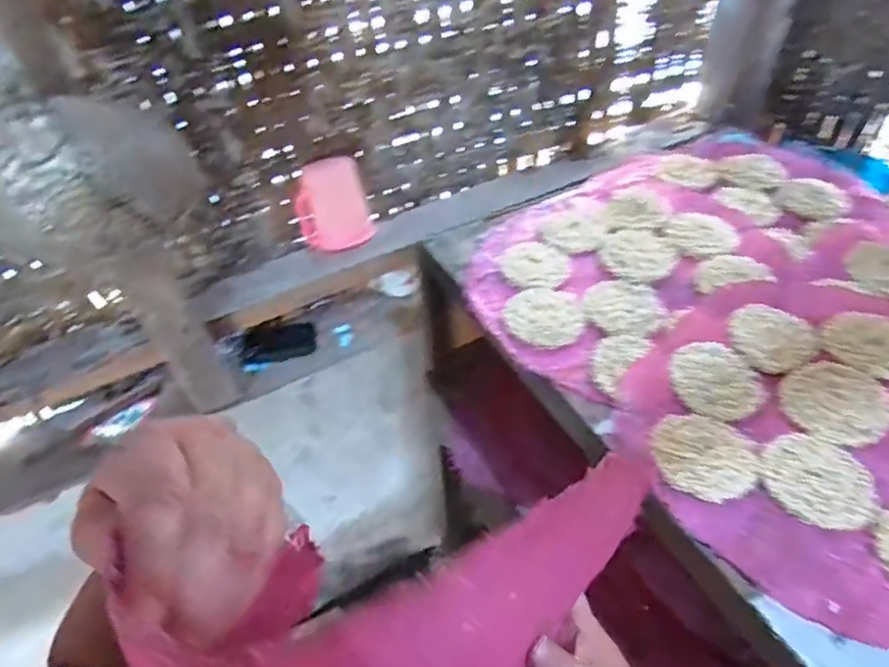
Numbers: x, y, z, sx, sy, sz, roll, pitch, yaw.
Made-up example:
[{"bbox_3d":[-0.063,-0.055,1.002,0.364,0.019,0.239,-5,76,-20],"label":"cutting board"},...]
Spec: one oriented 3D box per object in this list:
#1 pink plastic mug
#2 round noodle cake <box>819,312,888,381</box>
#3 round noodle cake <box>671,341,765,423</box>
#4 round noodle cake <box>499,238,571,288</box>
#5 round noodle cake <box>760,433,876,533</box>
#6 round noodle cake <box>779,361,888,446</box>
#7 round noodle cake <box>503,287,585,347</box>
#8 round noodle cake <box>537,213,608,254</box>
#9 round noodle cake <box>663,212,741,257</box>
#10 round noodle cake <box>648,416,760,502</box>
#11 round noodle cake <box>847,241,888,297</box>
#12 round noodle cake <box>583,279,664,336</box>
[{"bbox_3d":[-0.167,-0.200,0.846,0.107,0.119,0.083,-12,40,-6],"label":"pink plastic mug"},{"bbox_3d":[0.390,0.011,0.522,0.077,0.023,0.066,19,46,28],"label":"round noodle cake"},{"bbox_3d":[0.247,0.039,0.516,0.075,0.011,0.081,-4,40,3],"label":"round noodle cake"},{"bbox_3d":[0.101,-0.079,0.644,0.073,0.011,0.081,-5,40,2],"label":"round noodle cake"},{"bbox_3d":[0.293,0.112,0.449,0.078,0.011,0.079,-4,40,3],"label":"round noodle cake"},{"bbox_3d":[0.338,0.058,0.493,0.081,0.006,0.078,-10,51,13],"label":"round noodle cake"},{"bbox_3d":[0.100,-0.019,0.579,0.075,0.011,0.078,-4,40,3],"label":"round noodle cake"},{"bbox_3d":[0.157,-0.119,0.682,0.079,0.006,0.080,-4,40,3],"label":"round noodle cake"},{"bbox_3d":[0.290,-0.114,0.652,0.078,0.009,0.079,-4,40,3],"label":"round noodle cake"},{"bbox_3d":[0.212,0.097,0.467,0.078,0.007,0.074,-4,40,3],"label":"round noodle cake"},{"bbox_3d":[0.475,-0.067,0.610,0.078,0.015,0.080,23,48,31],"label":"round noodle cake"},{"bbox_3d":[0.184,-0.027,0.589,0.075,0.011,0.080,-4,40,3],"label":"round noodle cake"}]

